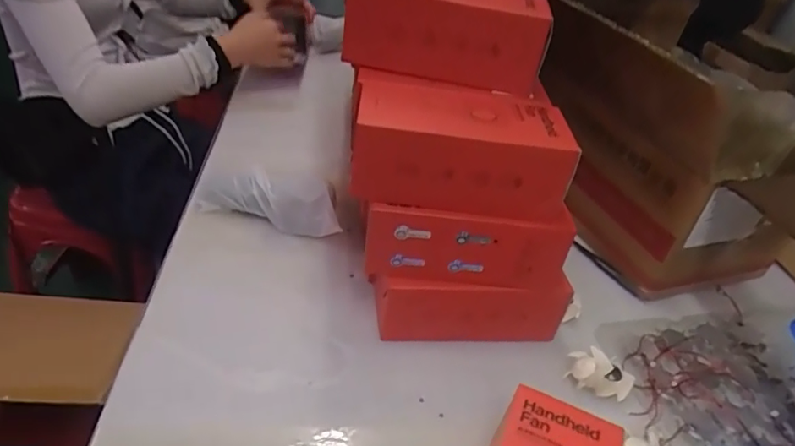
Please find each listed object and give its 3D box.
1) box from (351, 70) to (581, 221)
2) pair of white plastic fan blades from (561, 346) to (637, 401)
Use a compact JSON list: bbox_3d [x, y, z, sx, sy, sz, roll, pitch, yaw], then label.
[{"bbox_3d":[0.050,-0.073,0.489,0.184,0.076,0.127,2,37,-11],"label":"box"},{"bbox_3d":[0.194,0.145,0.515,0.060,0.022,0.035,20,38,17],"label":"pair of white plastic fan blades"}]

